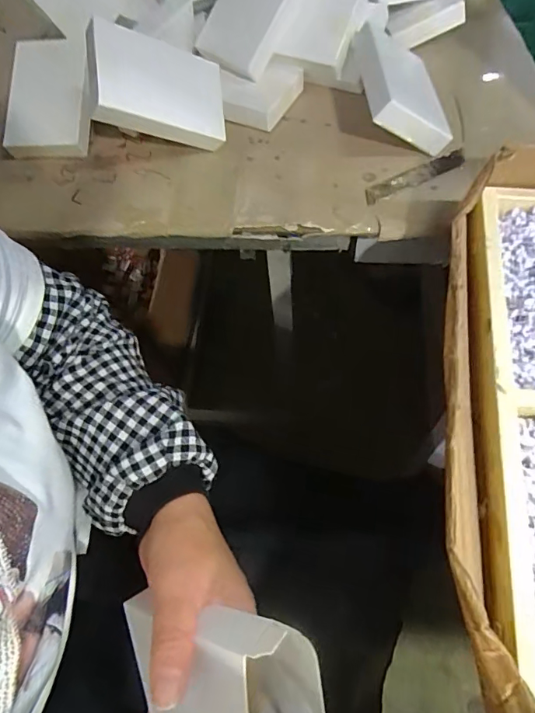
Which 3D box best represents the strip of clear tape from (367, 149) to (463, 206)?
[{"bbox_3d":[0.124,-0.150,0.386,0.095,0.008,0.018,-24,62,-8],"label":"strip of clear tape"}]

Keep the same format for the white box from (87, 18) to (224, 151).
[{"bbox_3d":[-0.085,-0.217,0.378,0.112,0.019,0.077,-2,86,-36],"label":"white box"}]

